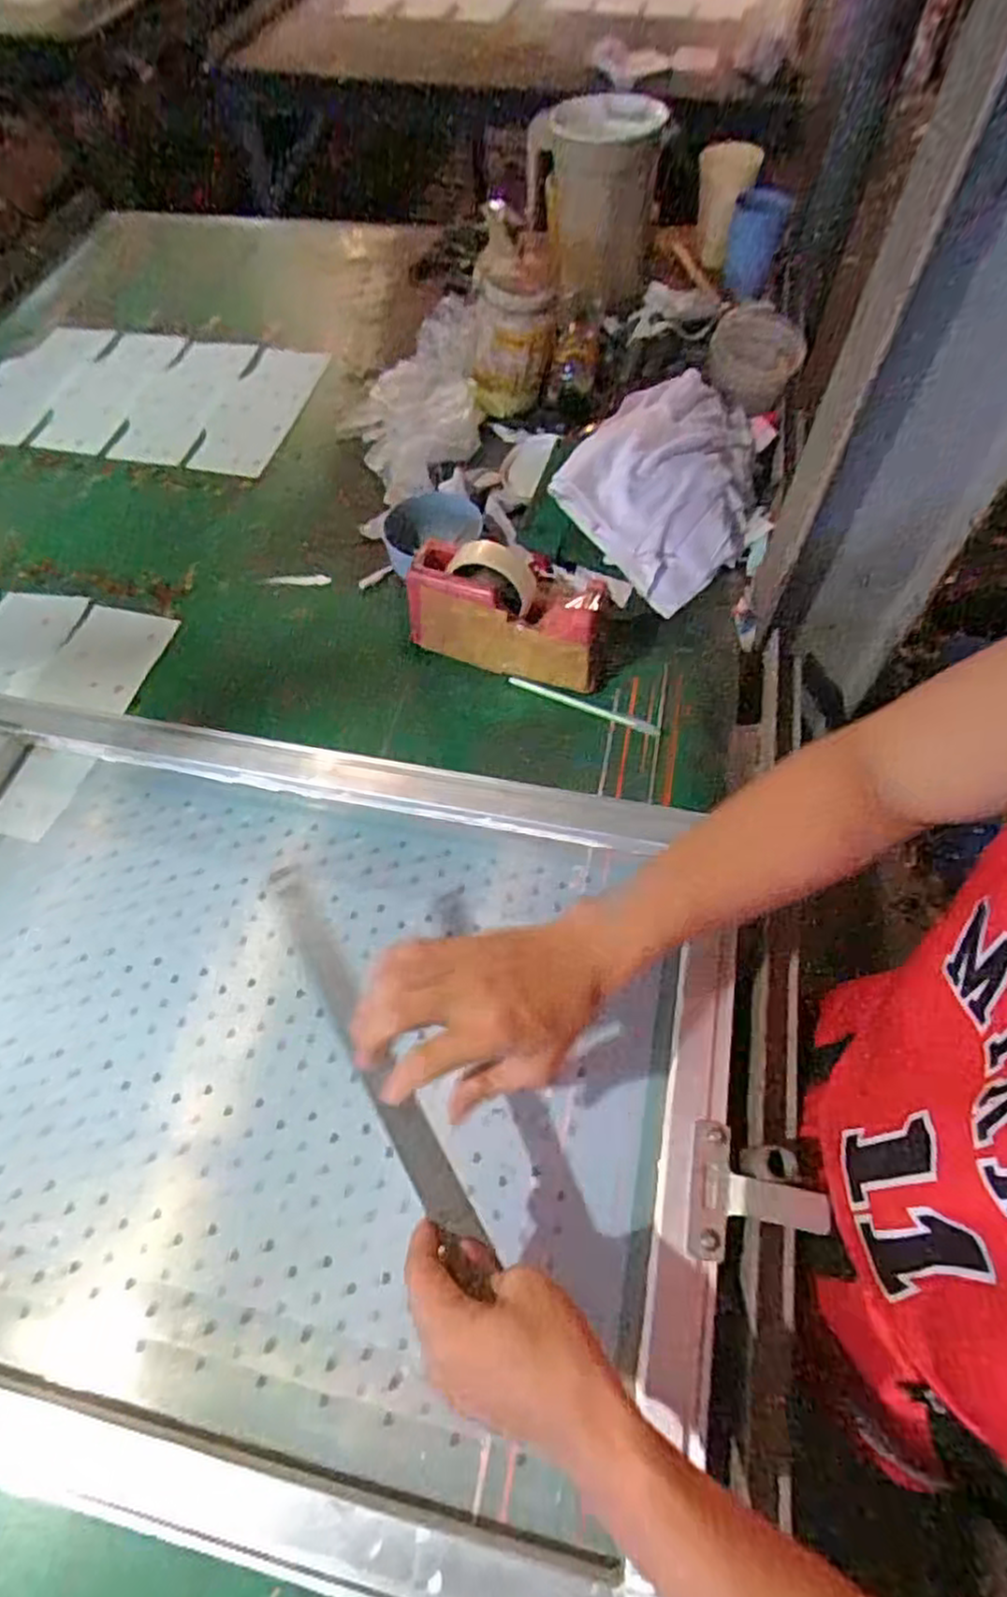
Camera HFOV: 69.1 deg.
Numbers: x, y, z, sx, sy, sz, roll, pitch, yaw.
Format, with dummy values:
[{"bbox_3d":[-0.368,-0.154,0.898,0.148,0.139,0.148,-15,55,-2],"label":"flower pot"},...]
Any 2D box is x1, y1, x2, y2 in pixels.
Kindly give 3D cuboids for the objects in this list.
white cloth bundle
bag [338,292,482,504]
[{"bbox_3d":[0.199,-0.366,0.825,0.205,0.057,0.294,40,69,-7],"label":"white cloth bundle"},{"bbox_3d":[-0.118,-0.507,0.921,0.177,0.099,0.219,-6,60,-5],"label":"bag"}]

